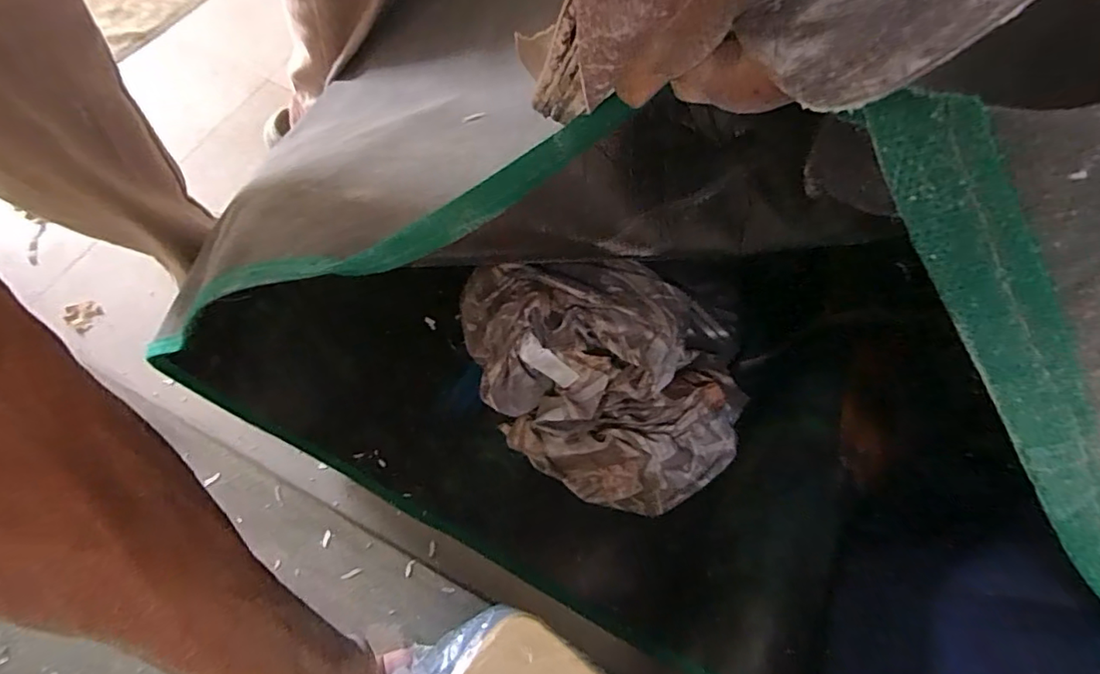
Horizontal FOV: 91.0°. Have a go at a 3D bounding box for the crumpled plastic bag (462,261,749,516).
[{"bbox_3d":[0.039,0.036,0.544,0.318,0.155,0.195,36,71,12],"label":"crumpled plastic bag"}]

